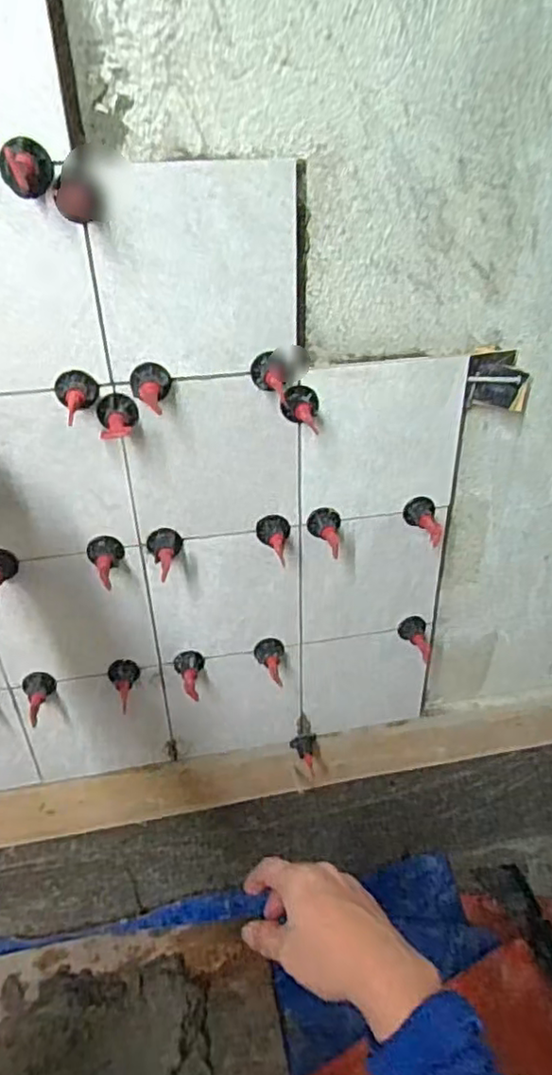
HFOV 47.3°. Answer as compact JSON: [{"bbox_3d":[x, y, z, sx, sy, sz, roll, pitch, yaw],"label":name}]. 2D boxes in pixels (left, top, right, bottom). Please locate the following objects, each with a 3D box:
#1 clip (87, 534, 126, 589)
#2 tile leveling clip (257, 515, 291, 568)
[{"bbox_3d":[-0.149,0.021,0.554,0.031,0.027,0.042,-9,34,-12],"label":"clip"},{"bbox_3d":[-0.002,0.001,0.578,0.030,0.026,0.045,-1,33,0],"label":"tile leveling clip"}]

